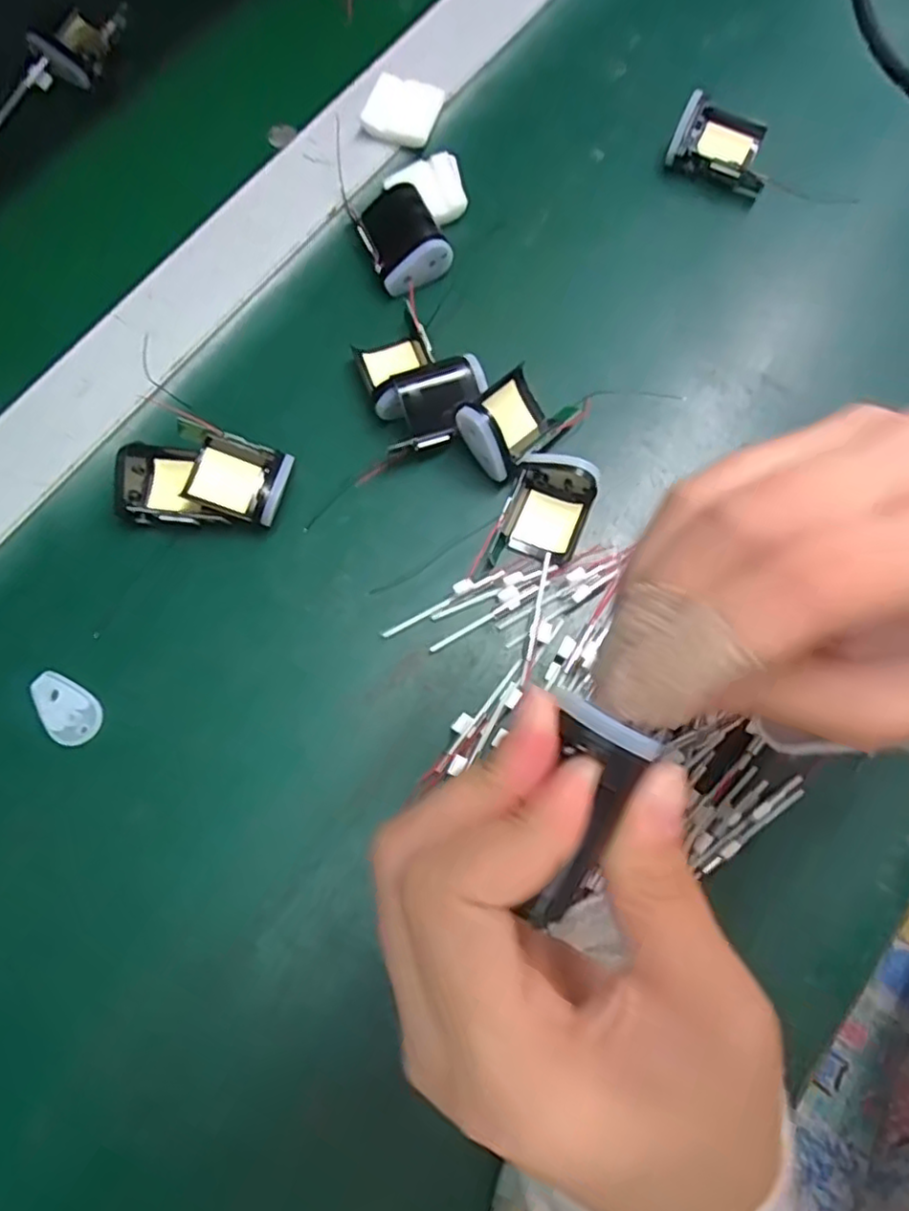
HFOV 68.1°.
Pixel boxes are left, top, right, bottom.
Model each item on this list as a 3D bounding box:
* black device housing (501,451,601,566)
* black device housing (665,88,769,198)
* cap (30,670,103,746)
[{"bbox_3d":[0.042,-0.044,0.297,0.035,0.020,0.042,20,76,6],"label":"black device housing"},{"bbox_3d":[0.138,-0.236,0.344,0.049,0.023,0.037,21,77,6],"label":"black device housing"},{"bbox_3d":[-0.168,0.044,0.289,0.036,0.004,0.022,34,78,9],"label":"cap"}]

